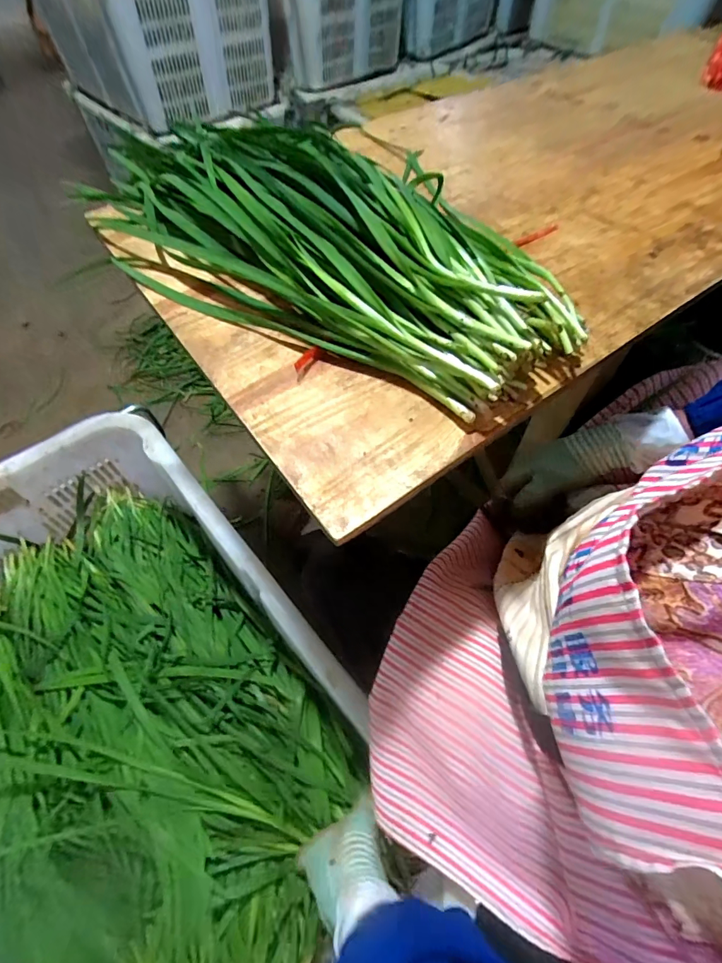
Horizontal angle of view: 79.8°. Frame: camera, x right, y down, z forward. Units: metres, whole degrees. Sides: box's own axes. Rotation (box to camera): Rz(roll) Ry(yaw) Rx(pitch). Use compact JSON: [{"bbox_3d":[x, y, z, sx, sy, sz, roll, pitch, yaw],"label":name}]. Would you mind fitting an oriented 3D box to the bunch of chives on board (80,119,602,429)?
[{"bbox_3d":[-0.049,-0.225,0.363,0.461,0.069,0.221,28,61,17],"label":"bunch of chives on board"}]

